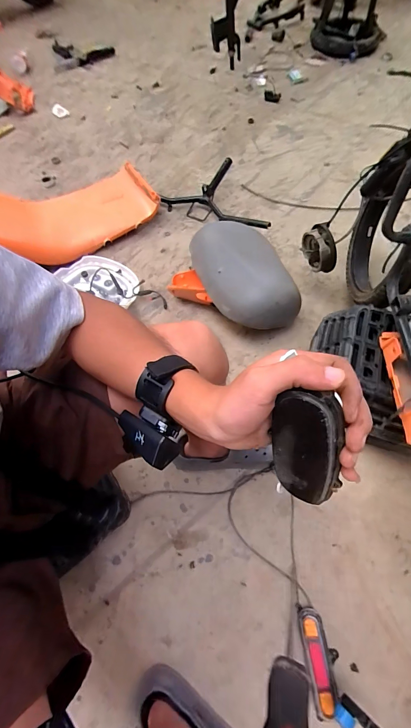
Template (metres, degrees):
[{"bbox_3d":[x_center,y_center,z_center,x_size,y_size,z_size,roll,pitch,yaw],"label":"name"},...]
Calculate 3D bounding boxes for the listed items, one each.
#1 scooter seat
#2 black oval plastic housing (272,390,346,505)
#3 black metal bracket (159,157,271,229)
[{"bbox_3d":[0.099,-0.245,0.848,0.205,0.092,0.308,-24,66,-9],"label":"scooter seat"},{"bbox_3d":[0.083,0.064,0.256,0.051,0.121,0.030,13,40,28],"label":"black oval plastic housing"},{"bbox_3d":[0.015,-0.534,1.104,0.288,0.102,0.374,-18,65,-7],"label":"black metal bracket"}]

